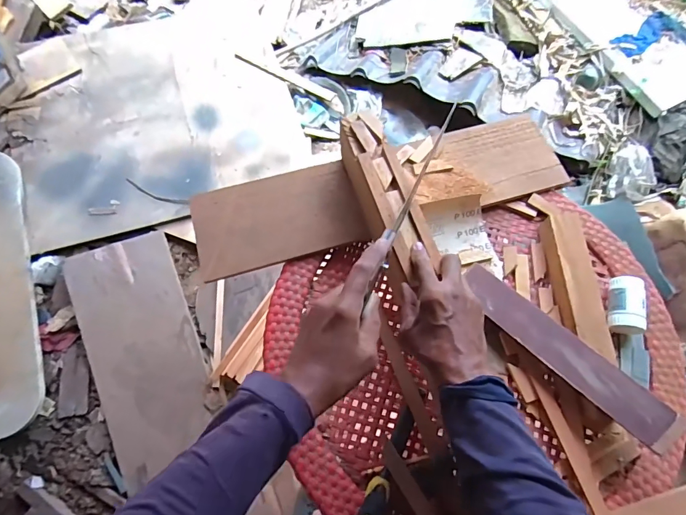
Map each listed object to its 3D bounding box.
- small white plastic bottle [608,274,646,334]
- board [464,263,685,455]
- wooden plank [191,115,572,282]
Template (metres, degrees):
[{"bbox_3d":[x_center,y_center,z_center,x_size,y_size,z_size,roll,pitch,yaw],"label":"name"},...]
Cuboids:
[{"bbox_3d":[0.414,0.068,0.598,0.054,0.035,0.083,10,69,7],"label":"small white plastic bottle"},{"bbox_3d":[0.288,0.121,0.554,0.054,0.014,0.302,-49,63,3],"label":"board"},{"bbox_3d":[0.061,-0.108,0.676,0.599,0.021,0.144,-16,73,-6],"label":"wooden plank"}]

